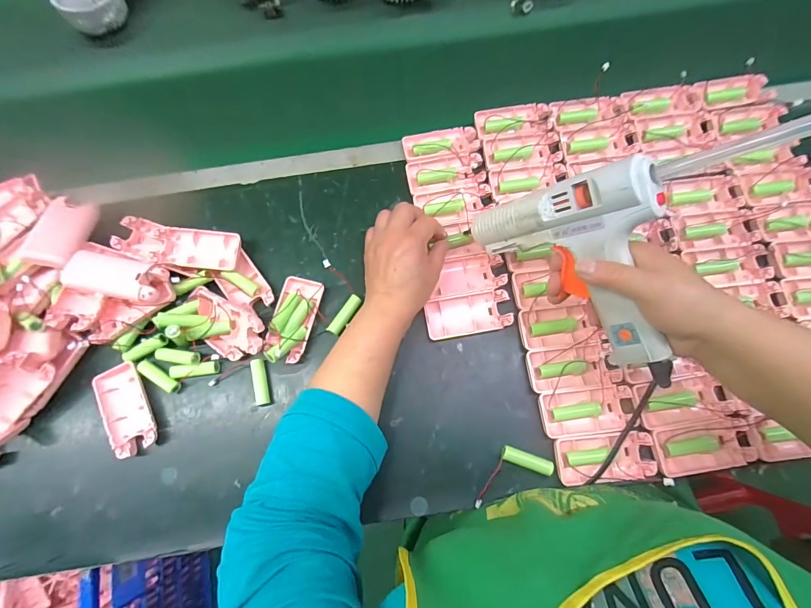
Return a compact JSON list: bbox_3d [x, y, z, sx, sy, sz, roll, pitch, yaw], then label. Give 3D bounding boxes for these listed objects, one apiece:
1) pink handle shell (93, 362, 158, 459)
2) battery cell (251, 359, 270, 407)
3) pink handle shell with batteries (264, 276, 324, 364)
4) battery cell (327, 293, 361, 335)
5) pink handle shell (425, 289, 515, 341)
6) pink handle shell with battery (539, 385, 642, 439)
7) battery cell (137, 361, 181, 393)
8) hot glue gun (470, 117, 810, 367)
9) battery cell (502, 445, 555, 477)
[{"bbox_3d":[-0.296,0.111,0.396,0.045,0.016,0.094,-27,78,-6],"label":"pink handle shell"},{"bbox_3d":[-0.157,0.085,0.402,0.014,0.012,0.050,-13,77,-2],"label":"battery cell"},{"bbox_3d":[-0.124,0.016,0.411,0.045,0.023,0.096,13,77,4],"label":"pink handle shell with batteries"},{"bbox_3d":[-0.067,0.013,0.420,0.014,0.015,0.050,34,79,8],"label":"battery cell"},{"bbox_3d":[0.070,0.012,0.414,0.092,0.011,0.043,-11,77,-2],"label":"pink handle shell"},{"bbox_3d":[0.189,0.111,0.384,0.096,0.019,0.043,-7,77,-1],"label":"pink handle shell with battery"},{"bbox_3d":[-0.269,0.079,0.405,0.050,0.013,0.014,31,79,7],"label":"battery cell"},{"bbox_3d":[0.194,-0.034,0.302,0.060,0.276,0.161,-21,98,-40],"label":"hot glue gun"},{"bbox_3d":[0.123,0.158,0.376,0.050,0.014,0.015,19,78,5],"label":"battery cell"}]

